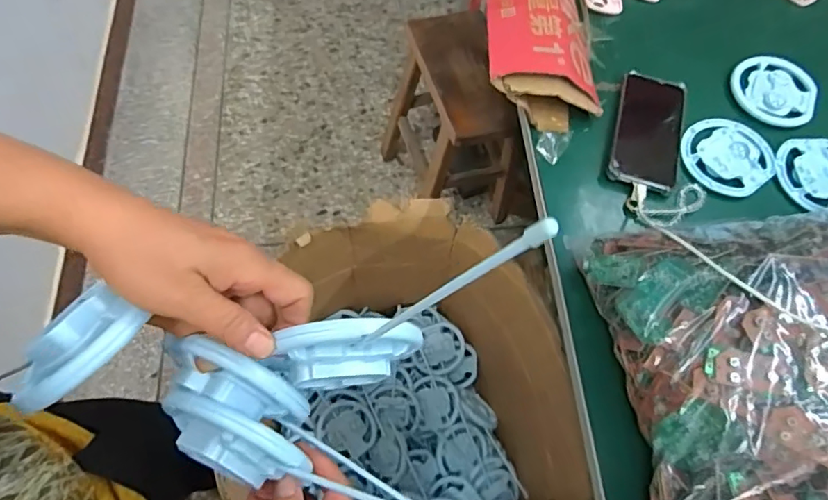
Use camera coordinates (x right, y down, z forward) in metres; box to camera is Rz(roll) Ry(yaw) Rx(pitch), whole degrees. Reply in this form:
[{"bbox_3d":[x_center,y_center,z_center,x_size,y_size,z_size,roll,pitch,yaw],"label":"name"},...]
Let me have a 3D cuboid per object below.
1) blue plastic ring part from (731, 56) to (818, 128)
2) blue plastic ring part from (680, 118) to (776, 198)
[{"bbox_3d":[0.453,-0.203,0.678,0.098,0.008,0.108,26,67,9],"label":"blue plastic ring part"},{"bbox_3d":[0.371,-0.113,0.636,0.114,0.006,0.100,-32,70,-16],"label":"blue plastic ring part"}]

